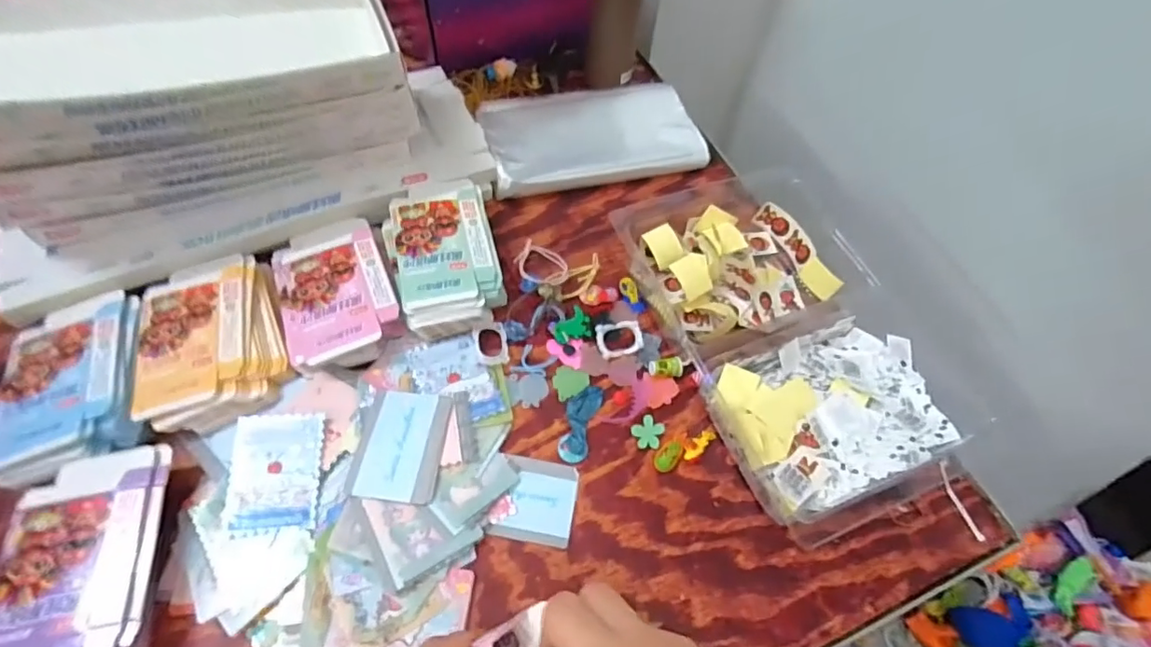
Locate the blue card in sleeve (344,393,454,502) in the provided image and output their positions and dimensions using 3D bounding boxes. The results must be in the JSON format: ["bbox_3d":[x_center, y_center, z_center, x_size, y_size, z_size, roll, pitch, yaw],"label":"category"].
[{"bbox_3d":[-0.138,0.095,0.436,0.066,0.004,0.088,6,58,-1],"label":"blue card in sleeve"}]

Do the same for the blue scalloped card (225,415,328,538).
[{"bbox_3d":[-0.227,0.112,0.418,0.063,0.004,0.088,-3,64,-11],"label":"blue scalloped card"}]

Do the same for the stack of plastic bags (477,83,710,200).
[{"bbox_3d":[0.018,-0.221,0.648,0.241,0.033,0.144,-11,60,-11],"label":"stack of plastic bags"}]

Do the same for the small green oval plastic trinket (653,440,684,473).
[{"bbox_3d":[0.078,0.109,0.456,0.017,0.010,0.032,40,64,19],"label":"small green oval plastic trinket"}]

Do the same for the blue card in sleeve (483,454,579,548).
[{"bbox_3d":[-0.032,0.139,0.435,0.062,0.005,0.062,10,58,2],"label":"blue card in sleeve"}]

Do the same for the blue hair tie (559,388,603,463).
[{"bbox_3d":[0.004,0.084,0.469,0.026,0.005,0.071,15,59,5],"label":"blue hair tie"}]

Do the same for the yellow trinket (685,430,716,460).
[{"bbox_3d":[0.103,0.102,0.463,0.033,0.011,0.014,-38,67,-24],"label":"yellow trinket"}]

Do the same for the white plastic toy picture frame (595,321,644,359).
[{"bbox_3d":[0.041,0.014,0.508,0.041,0.004,0.032,-10,76,-10],"label":"white plastic toy picture frame"}]

